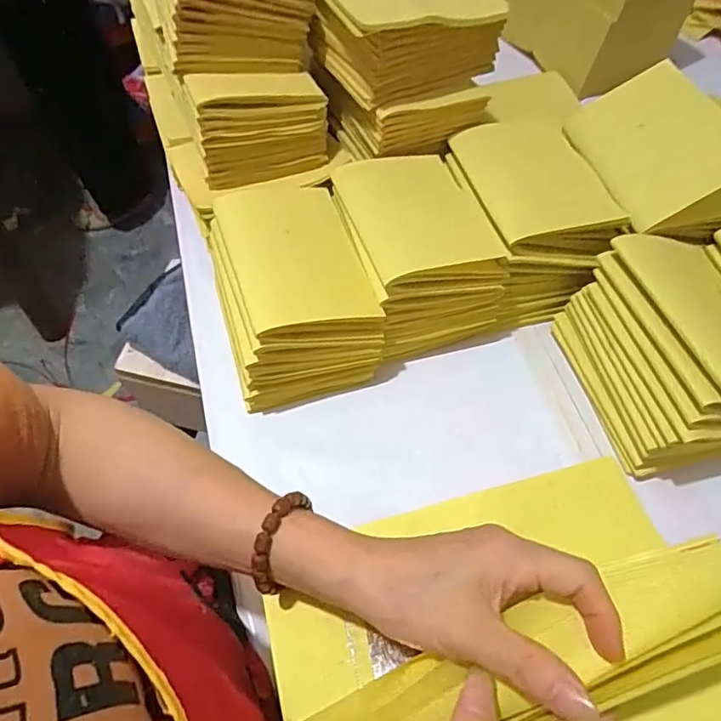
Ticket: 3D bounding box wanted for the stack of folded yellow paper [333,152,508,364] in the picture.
[{"bbox_3d":[0.047,-0.109,0.548,0.117,0.099,0.175,-17,60,-11],"label":"stack of folded yellow paper"}]

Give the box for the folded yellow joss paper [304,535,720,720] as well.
[{"bbox_3d":[0.068,0.146,0.262,0.226,0.054,0.050,-24,61,-1],"label":"folded yellow joss paper"}]

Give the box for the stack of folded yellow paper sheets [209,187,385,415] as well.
[{"bbox_3d":[-0.065,-0.071,0.534,0.120,0.102,0.193,-14,60,-10],"label":"stack of folded yellow paper sheets"}]

